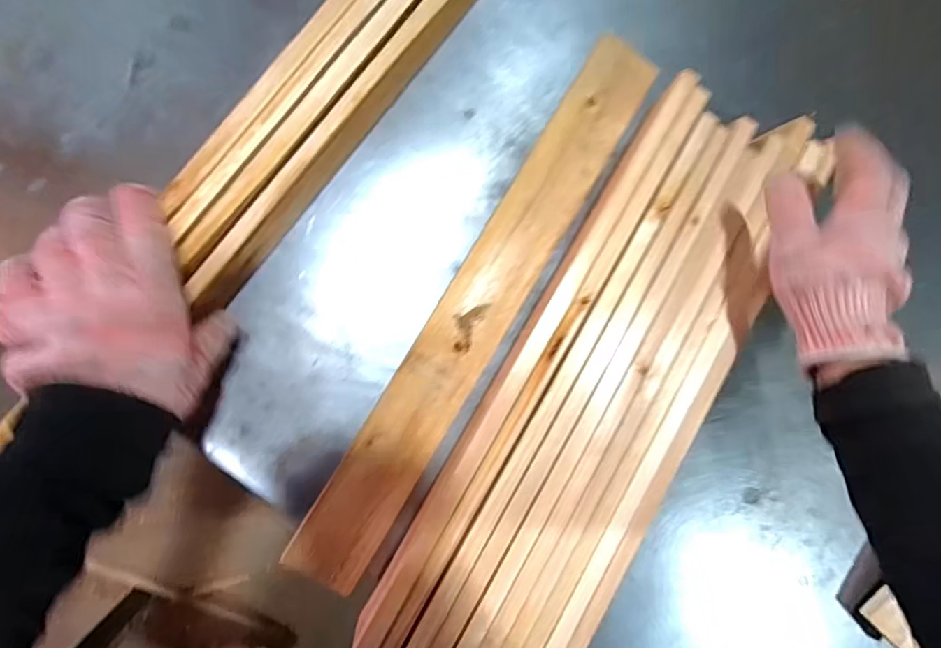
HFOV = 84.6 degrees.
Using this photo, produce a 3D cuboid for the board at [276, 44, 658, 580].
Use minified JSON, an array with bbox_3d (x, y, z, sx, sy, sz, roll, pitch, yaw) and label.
[{"bbox_3d":[0.010,-0.016,0.428,0.062,0.023,0.487,31,84,-6],"label":"board"}]

